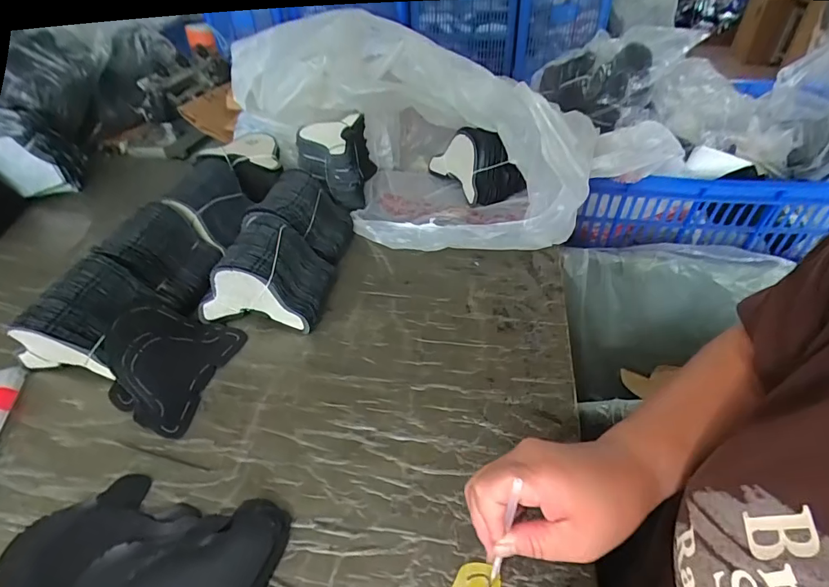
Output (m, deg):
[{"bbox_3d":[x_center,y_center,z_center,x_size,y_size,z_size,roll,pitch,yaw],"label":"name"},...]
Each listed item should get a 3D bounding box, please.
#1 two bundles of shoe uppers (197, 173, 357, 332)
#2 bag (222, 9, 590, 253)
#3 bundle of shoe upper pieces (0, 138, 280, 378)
[{"bbox_3d":[-0.165,-0.075,0.577,0.133,0.102,0.240,5,42,8],"label":"two bundles of shoe uppers"},{"bbox_3d":[0.013,-0.257,0.669,0.524,0.251,0.303,27,50,29],"label":"bag"},{"bbox_3d":[-0.298,-0.075,0.581,0.128,0.103,0.418,9,43,12],"label":"bundle of shoe upper pieces"}]

